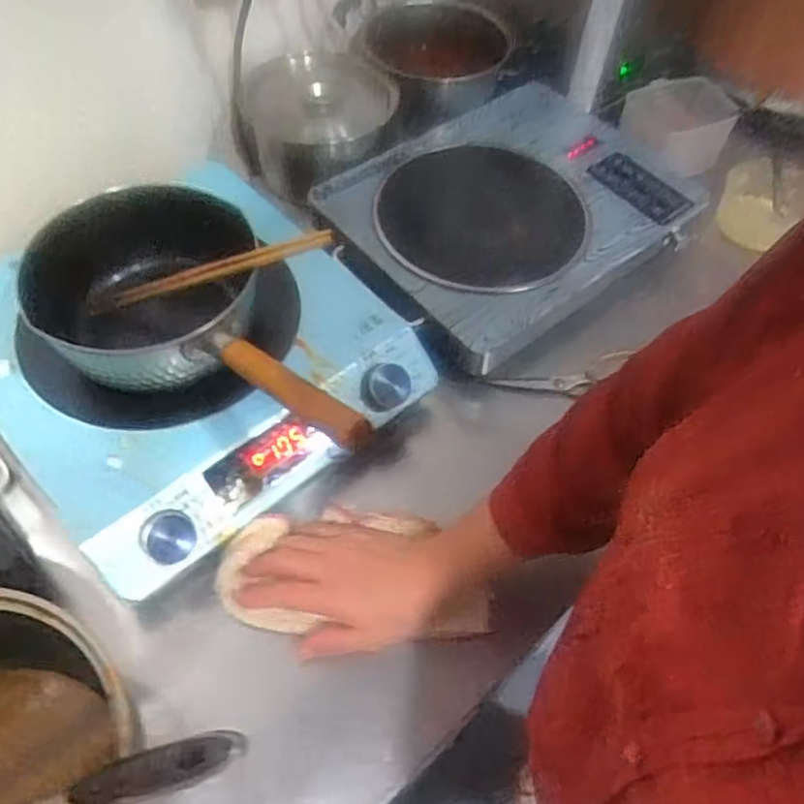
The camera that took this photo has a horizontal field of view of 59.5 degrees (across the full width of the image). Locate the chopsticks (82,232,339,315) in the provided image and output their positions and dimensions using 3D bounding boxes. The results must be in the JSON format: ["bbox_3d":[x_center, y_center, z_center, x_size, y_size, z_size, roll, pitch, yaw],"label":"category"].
[{"bbox_3d":[-0.164,-0.106,0.582,0.234,0.016,0.014,-11,53,21],"label":"chopsticks"}]

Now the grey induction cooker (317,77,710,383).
[{"bbox_3d":[0.113,-0.215,0.748,0.358,0.048,0.276,-33,64,-22],"label":"grey induction cooker"}]

